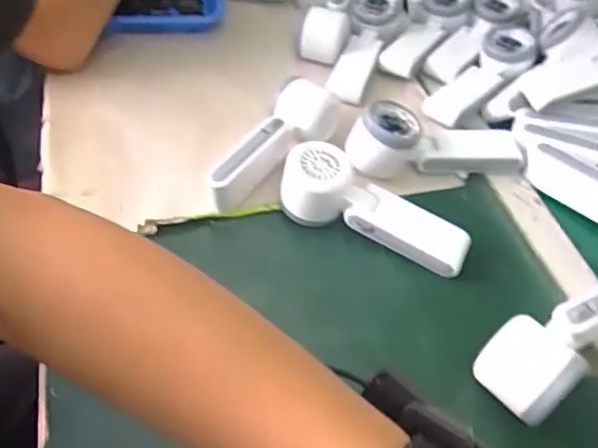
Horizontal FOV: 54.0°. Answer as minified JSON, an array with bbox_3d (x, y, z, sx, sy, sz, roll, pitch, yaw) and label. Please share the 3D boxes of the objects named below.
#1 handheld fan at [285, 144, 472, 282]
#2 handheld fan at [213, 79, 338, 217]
[{"bbox_3d":[0.062,-0.009,0.510,0.171,0.049,0.059,27,52,2],"label":"handheld fan"},{"bbox_3d":[-0.018,-0.069,0.552,0.058,0.058,0.172,25,50,15],"label":"handheld fan"}]

